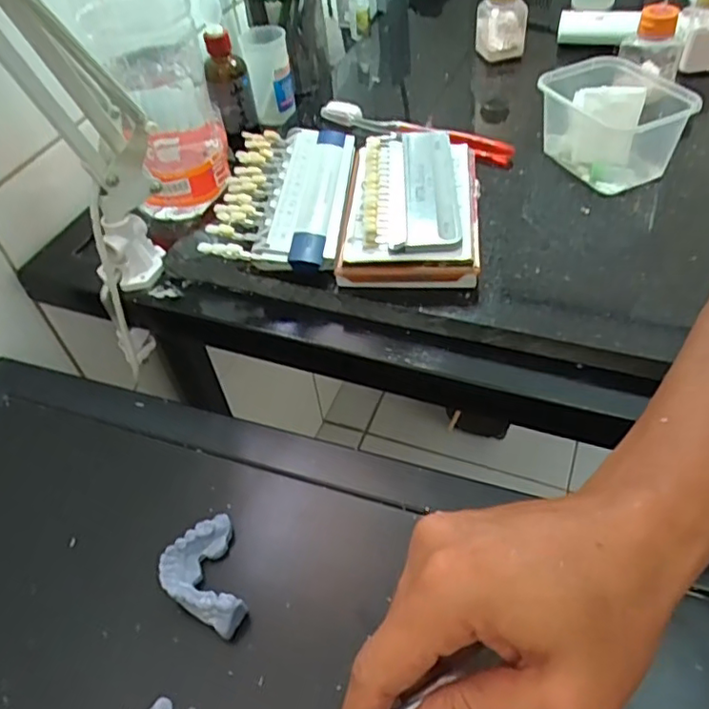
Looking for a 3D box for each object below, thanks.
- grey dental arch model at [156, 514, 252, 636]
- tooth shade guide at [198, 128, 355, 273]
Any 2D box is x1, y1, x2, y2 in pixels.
[{"bbox_3d":[-0.087,0.131,0.352,0.041,0.022,0.068,-17,48,-9],"label":"grey dental arch model"},{"bbox_3d":[-0.052,-0.128,0.474,0.093,0.014,0.177,5,49,2],"label":"tooth shade guide"}]

